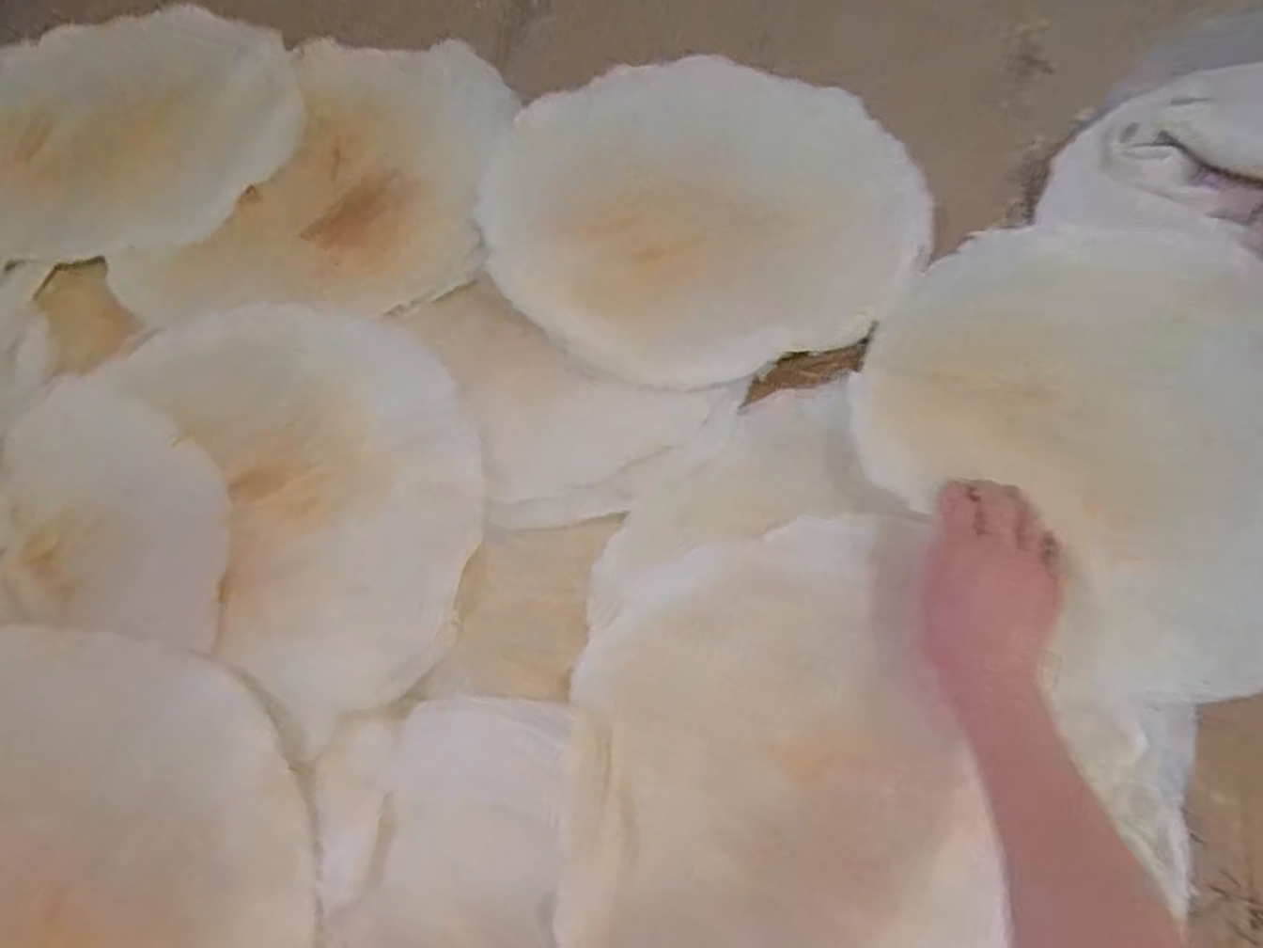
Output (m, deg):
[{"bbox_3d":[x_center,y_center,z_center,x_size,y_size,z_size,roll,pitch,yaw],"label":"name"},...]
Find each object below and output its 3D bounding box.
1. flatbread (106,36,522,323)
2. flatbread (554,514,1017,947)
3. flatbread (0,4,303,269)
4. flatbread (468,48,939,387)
[{"bbox_3d":[-0.244,-0.244,0.606,0.267,0.020,0.290,0,67,1],"label":"flatbread"},{"bbox_3d":[0.084,0.200,0.424,0.256,0.024,0.343,-1,67,0],"label":"flatbread"},{"bbox_3d":[-0.448,-0.299,0.644,0.294,0.012,0.294,0,67,1],"label":"flatbread"},{"bbox_3d":[0.053,-0.212,0.581,0.320,0.032,0.282,-20,68,-8],"label":"flatbread"}]

